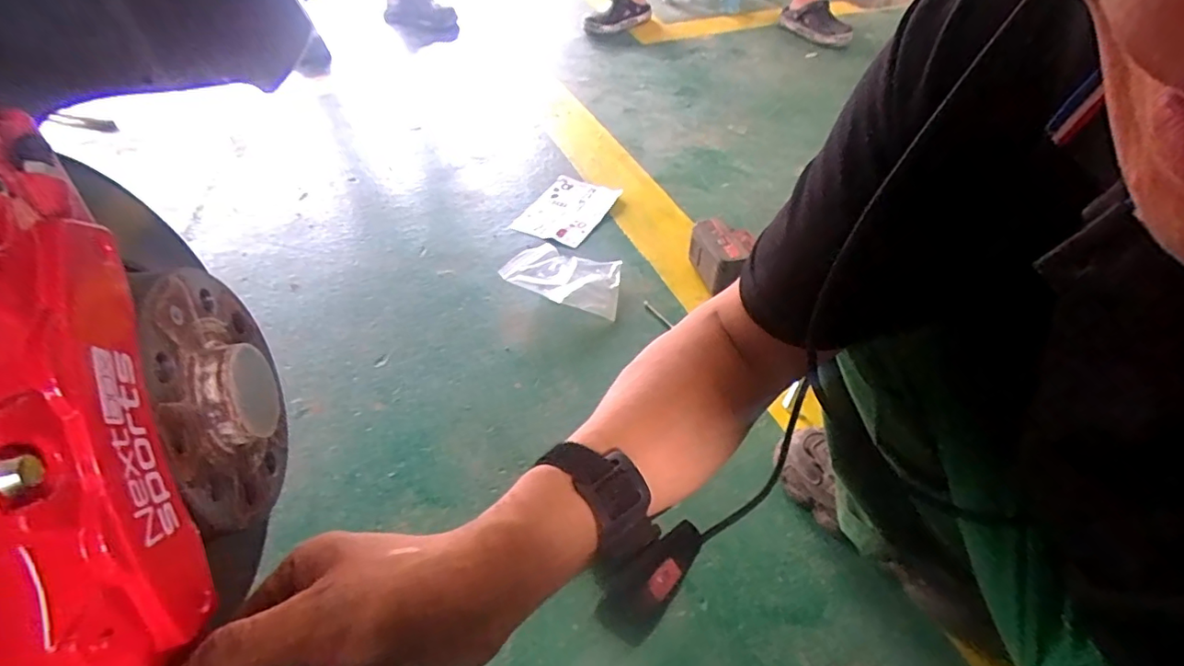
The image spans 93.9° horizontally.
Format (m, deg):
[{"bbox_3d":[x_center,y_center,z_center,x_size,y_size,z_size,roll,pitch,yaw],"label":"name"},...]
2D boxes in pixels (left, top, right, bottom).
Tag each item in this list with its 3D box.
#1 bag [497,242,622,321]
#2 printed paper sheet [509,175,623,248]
[{"bbox_3d":[-0.042,-0.090,0.852,0.171,0.047,0.114,8,47,9],"label":"bag"},{"bbox_3d":[-0.044,-0.229,1.011,0.135,0.010,0.177,20,50,18],"label":"printed paper sheet"}]

